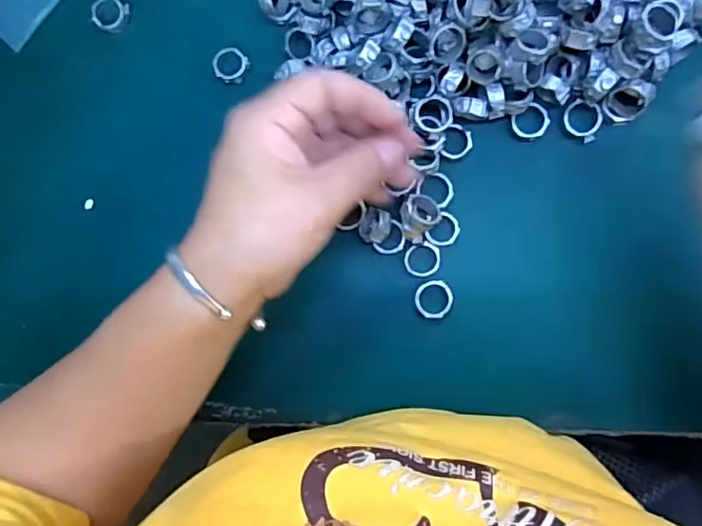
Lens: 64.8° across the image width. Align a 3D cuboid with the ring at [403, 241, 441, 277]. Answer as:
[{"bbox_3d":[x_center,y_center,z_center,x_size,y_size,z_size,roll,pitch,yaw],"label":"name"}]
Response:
[{"bbox_3d":[0.043,-0.002,0.332,0.021,0.005,0.020,0,91,6],"label":"ring"}]

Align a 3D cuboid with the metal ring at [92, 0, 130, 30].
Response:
[{"bbox_3d":[-0.154,-0.159,0.351,0.021,0.006,0.021,27,93,5],"label":"metal ring"}]

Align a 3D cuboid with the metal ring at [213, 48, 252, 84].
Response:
[{"bbox_3d":[-0.076,-0.124,0.347,0.021,0.005,0.021,0,91,6],"label":"metal ring"}]

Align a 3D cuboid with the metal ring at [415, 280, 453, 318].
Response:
[{"bbox_3d":[0.050,0.022,0.332,0.022,0.004,0.022,0,91,6],"label":"metal ring"}]

